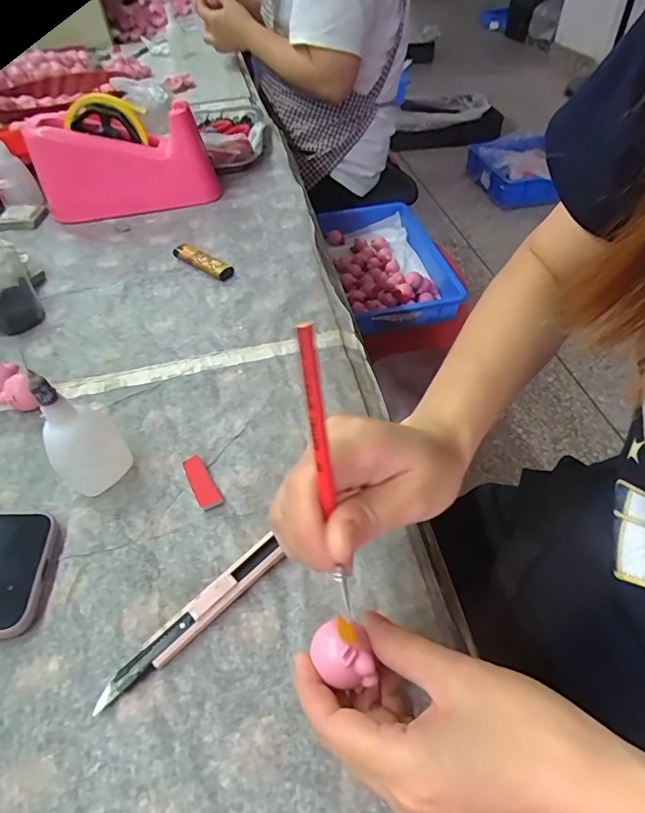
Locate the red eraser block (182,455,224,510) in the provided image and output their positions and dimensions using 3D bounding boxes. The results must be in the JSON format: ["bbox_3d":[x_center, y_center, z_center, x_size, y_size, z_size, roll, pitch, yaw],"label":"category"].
[{"bbox_3d":[-0.084,0.051,0.334,0.015,0.006,0.044,-26,52,-18],"label":"red eraser block"}]

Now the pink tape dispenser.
[{"bbox_3d":[-0.229,-0.286,0.563,0.195,0.109,0.068,-10,48,-4],"label":"pink tape dispenser"}]

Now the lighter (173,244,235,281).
[{"bbox_3d":[-0.122,-0.150,0.502,0.074,0.014,0.018,29,56,27],"label":"lighter"}]

